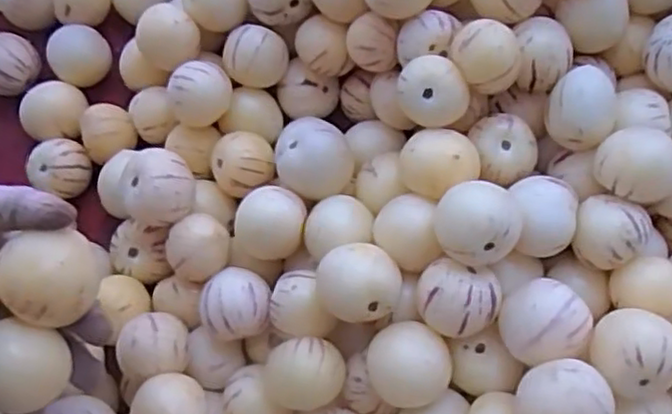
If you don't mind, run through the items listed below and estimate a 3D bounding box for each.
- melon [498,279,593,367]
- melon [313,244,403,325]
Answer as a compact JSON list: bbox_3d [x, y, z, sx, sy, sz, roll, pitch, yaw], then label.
[{"bbox_3d":[0.123,0.069,0.410,0.048,0.043,0.046,-15,76,-3],"label":"melon"},{"bbox_3d":[0.014,0.049,0.425,0.048,0.040,0.046,0,75,0],"label":"melon"}]

